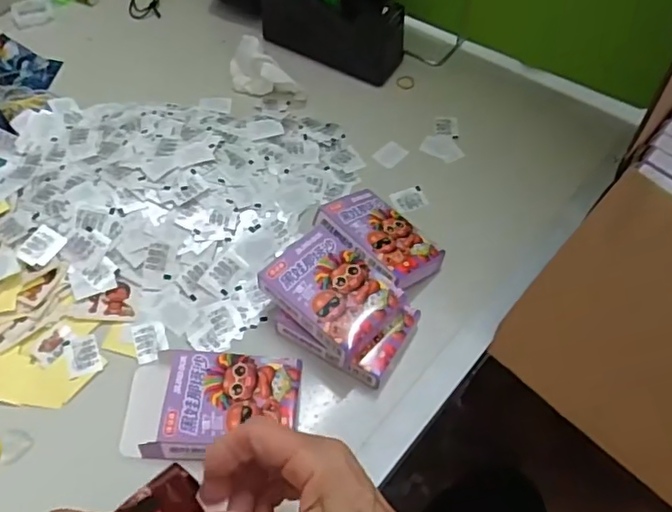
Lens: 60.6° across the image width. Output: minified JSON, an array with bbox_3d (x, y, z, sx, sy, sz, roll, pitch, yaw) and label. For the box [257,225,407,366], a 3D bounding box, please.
[{"bbox_3d":[-0.001,0.026,0.427,0.072,0.022,0.092,-39,68,-23],"label":"box"}]

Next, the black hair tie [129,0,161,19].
[{"bbox_3d":[-0.221,-0.298,0.664,0.034,0.013,0.068,-6,57,-8],"label":"black hair tie"}]

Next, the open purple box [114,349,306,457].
[{"bbox_3d":[-0.086,0.103,0.398,0.119,0.024,0.071,5,56,-1],"label":"open purple box"}]

